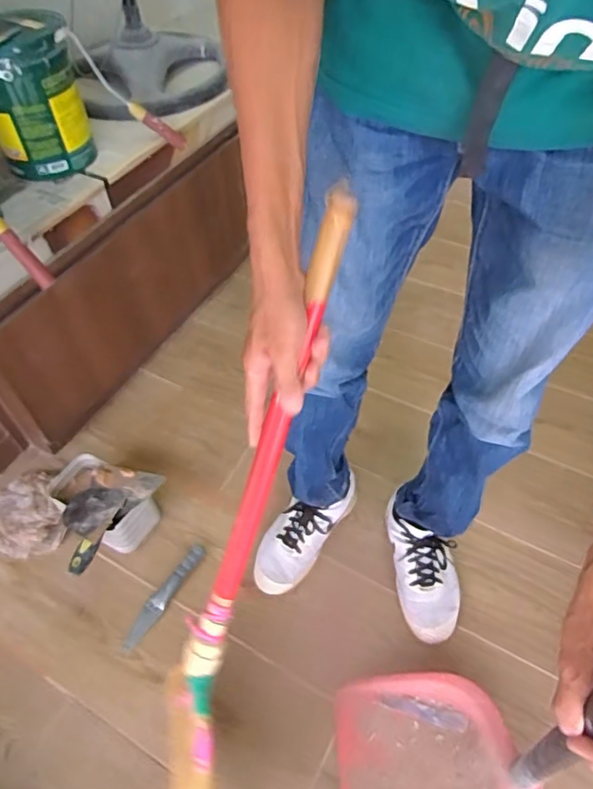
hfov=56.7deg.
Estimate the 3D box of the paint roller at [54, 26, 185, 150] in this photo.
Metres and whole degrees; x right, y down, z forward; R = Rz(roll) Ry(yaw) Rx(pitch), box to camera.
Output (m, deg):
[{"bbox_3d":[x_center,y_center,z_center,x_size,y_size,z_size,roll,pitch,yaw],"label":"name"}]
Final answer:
[{"bbox_3d":[-0.320,-0.556,1.025,0.022,0.277,0.063,-29,43,29],"label":"paint roller"}]

